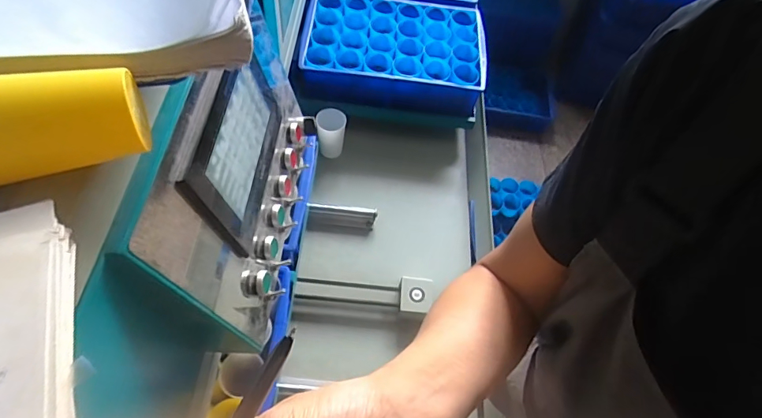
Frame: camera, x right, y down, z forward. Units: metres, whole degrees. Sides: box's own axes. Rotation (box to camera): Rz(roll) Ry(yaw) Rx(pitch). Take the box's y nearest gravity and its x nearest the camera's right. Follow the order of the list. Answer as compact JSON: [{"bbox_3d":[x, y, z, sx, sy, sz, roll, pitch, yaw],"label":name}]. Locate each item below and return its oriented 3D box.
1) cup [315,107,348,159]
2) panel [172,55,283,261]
[{"bbox_3d":[-0.105,-0.165,0.973,0.059,0.092,0.061,3,60,-5],"label":"cup"},{"bbox_3d":[-0.146,-0.075,0.465,0.029,0.144,0.200,7,59,-2],"label":"panel"}]

